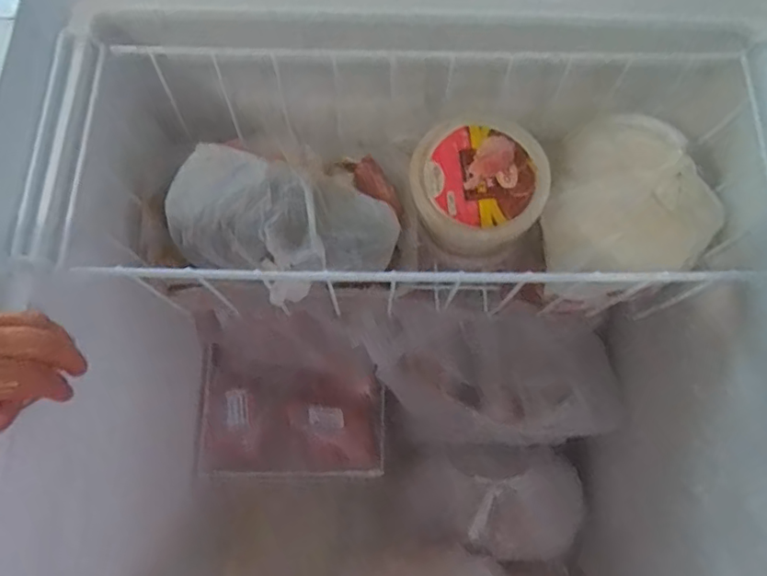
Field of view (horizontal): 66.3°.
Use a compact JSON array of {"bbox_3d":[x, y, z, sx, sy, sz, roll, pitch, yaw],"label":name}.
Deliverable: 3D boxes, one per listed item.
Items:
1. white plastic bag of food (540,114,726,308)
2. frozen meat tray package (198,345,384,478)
[{"bbox_3d":[0.213,-0.077,0.504,0.136,0.106,0.158,3,71,0],"label":"white plastic bag of food"},{"bbox_3d":[-0.117,0.168,0.766,0.229,0.035,0.148,1,71,0],"label":"frozen meat tray package"}]

